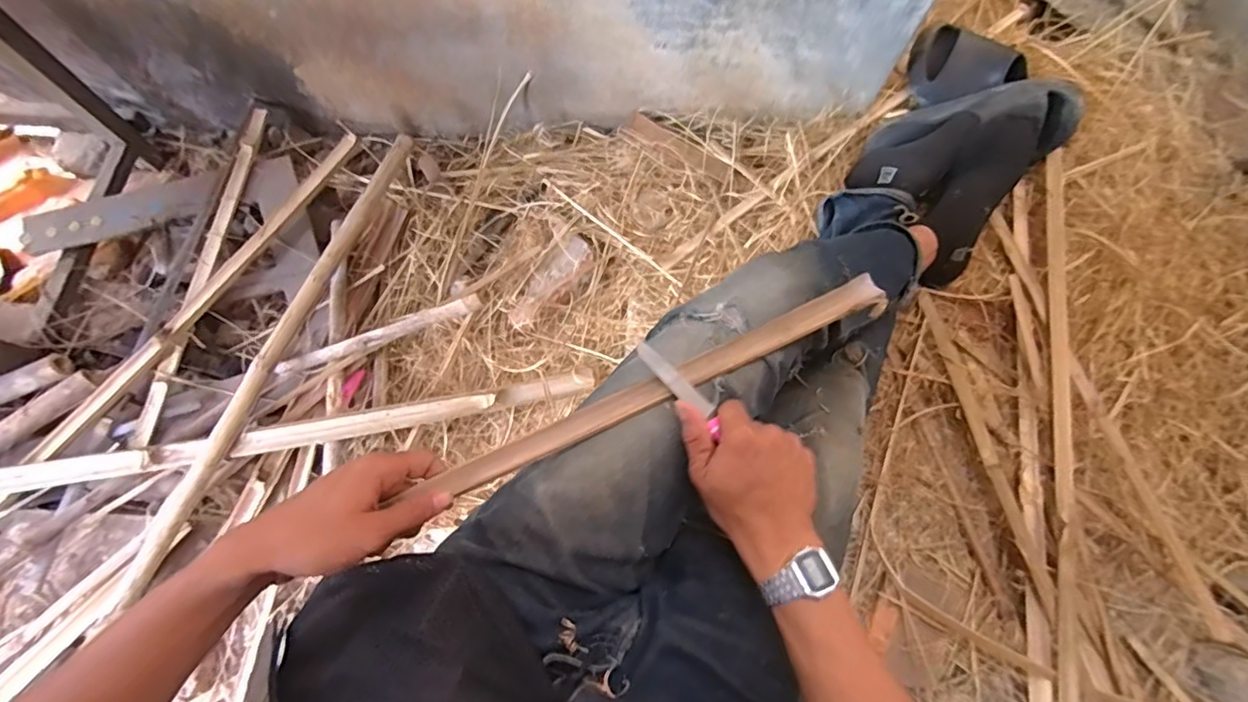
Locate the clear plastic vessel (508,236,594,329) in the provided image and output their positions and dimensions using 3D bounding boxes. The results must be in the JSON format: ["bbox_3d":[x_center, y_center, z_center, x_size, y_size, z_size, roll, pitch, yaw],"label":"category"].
[{"bbox_3d":[-0.119,-0.107,0.878,0.051,0.034,0.168,40,78,9],"label":"clear plastic vessel"}]

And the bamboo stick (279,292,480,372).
[{"bbox_3d":[-0.354,-0.022,0.803,0.322,0.026,0.018,-18,76,11],"label":"bamboo stick"}]

